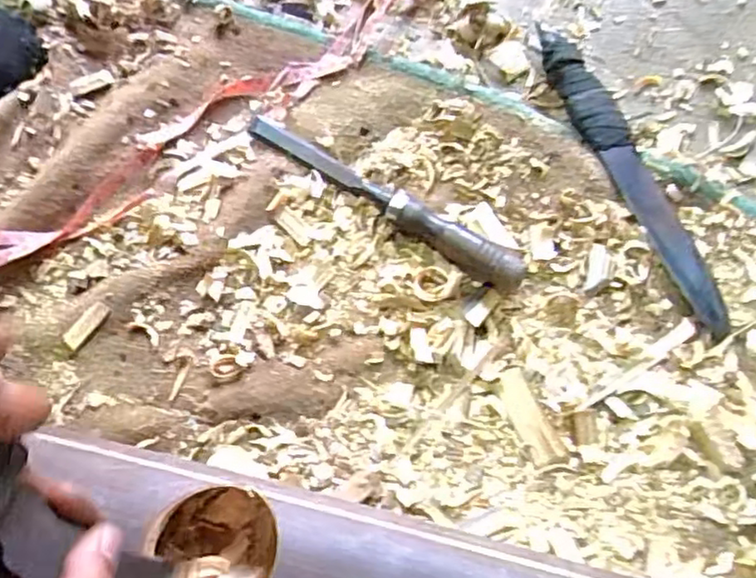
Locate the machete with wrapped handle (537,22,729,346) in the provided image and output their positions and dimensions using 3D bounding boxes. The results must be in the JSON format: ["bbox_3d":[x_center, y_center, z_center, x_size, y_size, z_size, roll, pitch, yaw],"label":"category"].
[{"bbox_3d":[0.187,-0.086,0.481,0.036,0.025,0.263,-24,74,-6],"label":"machete with wrapped handle"}]

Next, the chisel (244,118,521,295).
[{"bbox_3d":[0.000,-0.066,0.479,0.234,0.023,0.032,29,76,9],"label":"chisel"}]

